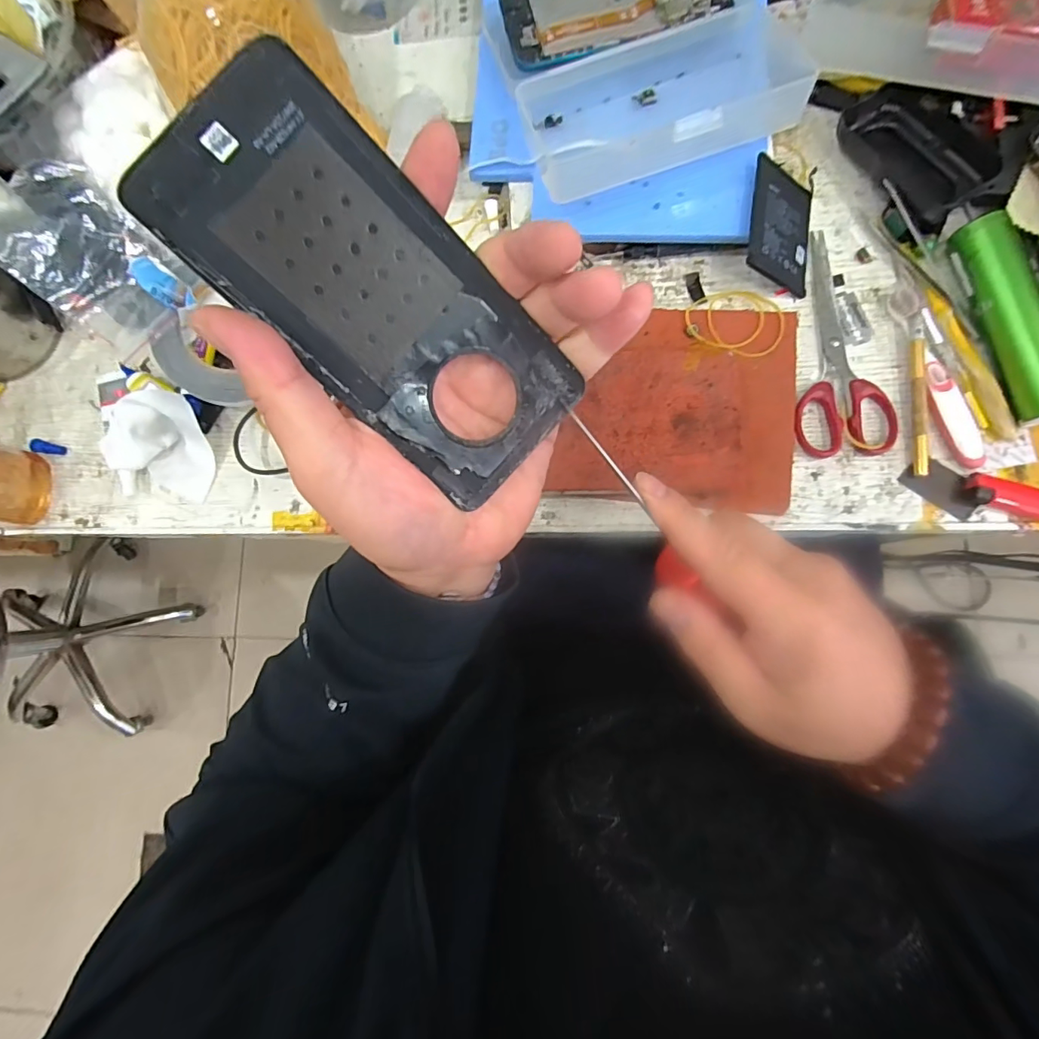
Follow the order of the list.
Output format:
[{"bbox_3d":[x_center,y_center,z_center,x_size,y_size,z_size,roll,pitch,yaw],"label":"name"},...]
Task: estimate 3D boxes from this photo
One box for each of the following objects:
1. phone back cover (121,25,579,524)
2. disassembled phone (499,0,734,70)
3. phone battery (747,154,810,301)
[{"bbox_3d":[-0.050,-0.080,0.178,0.155,0.006,0.071,43,92,-18],"label":"phone back cover"},{"bbox_3d":[0.068,-0.381,0.358,0.159,0.015,0.073,-16,81,2],"label":"disassembled phone"},{"bbox_3d":[0.190,-0.213,0.355,0.063,0.006,0.083,13,83,-27],"label":"phone battery"}]

